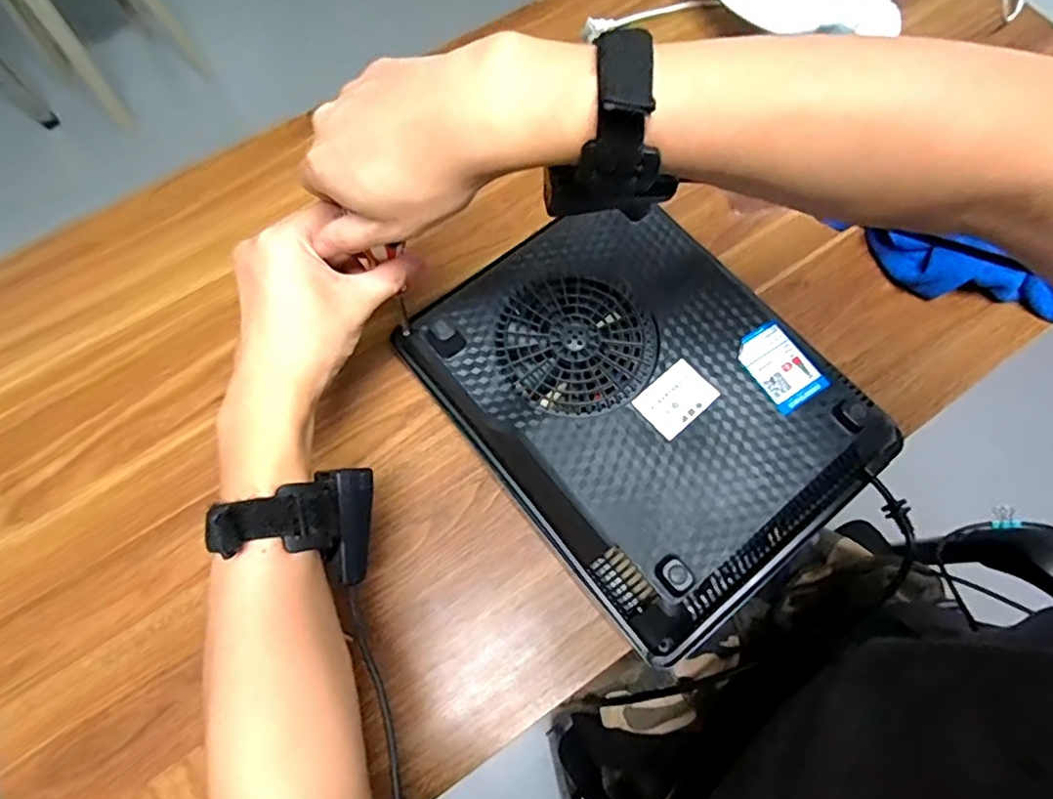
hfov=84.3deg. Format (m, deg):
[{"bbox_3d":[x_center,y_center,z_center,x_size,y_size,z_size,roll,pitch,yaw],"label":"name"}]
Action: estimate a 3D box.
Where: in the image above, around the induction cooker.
[{"bbox_3d":[0.089,-0.004,0.469,0.248,0.058,0.327,-37,73,-13],"label":"induction cooker"}]

